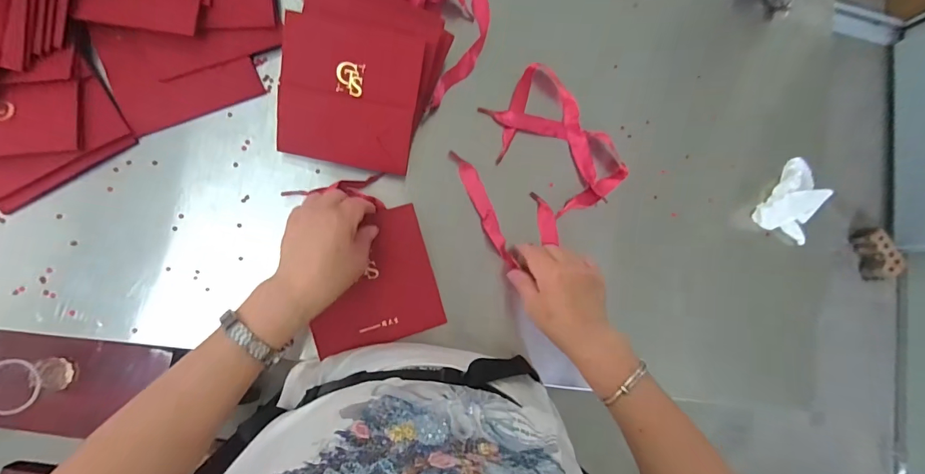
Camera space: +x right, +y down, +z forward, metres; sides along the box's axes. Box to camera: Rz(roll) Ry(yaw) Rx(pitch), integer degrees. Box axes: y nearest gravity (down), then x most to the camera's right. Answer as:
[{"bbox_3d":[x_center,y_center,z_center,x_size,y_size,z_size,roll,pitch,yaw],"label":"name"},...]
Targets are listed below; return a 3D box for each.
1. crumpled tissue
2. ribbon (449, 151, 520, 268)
[{"bbox_3d":[0.433,-0.042,0.536,0.075,0.025,0.107,42,81,-1],"label":"crumpled tissue"},{"bbox_3d":[0.026,-0.033,0.479,0.022,0.014,0.147,-25,86,-8],"label":"ribbon"}]

